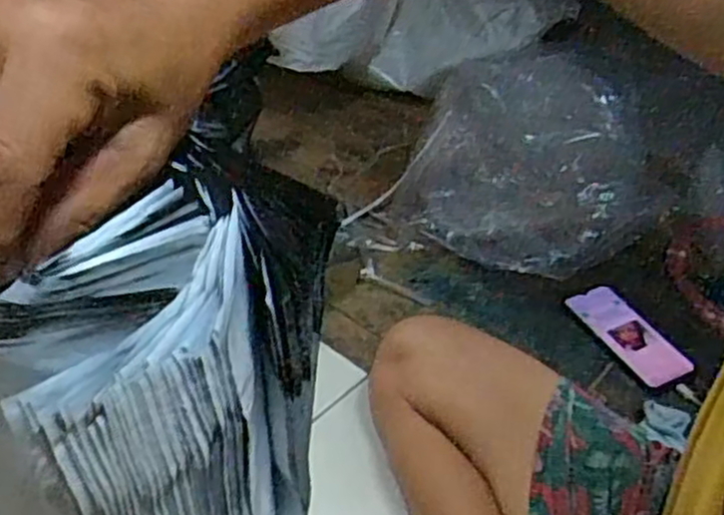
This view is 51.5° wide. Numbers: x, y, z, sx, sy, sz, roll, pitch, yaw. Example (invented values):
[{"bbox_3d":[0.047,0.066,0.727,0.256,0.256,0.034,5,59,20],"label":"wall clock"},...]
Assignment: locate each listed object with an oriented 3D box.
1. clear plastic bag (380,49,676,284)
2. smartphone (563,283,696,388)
[{"bbox_3d":[0.235,-0.144,1.026,0.330,0.167,0.318,19,40,16],"label":"clear plastic bag"},{"bbox_3d":[0.310,0.089,0.877,0.072,0.012,0.158,-11,41,-21],"label":"smartphone"}]

